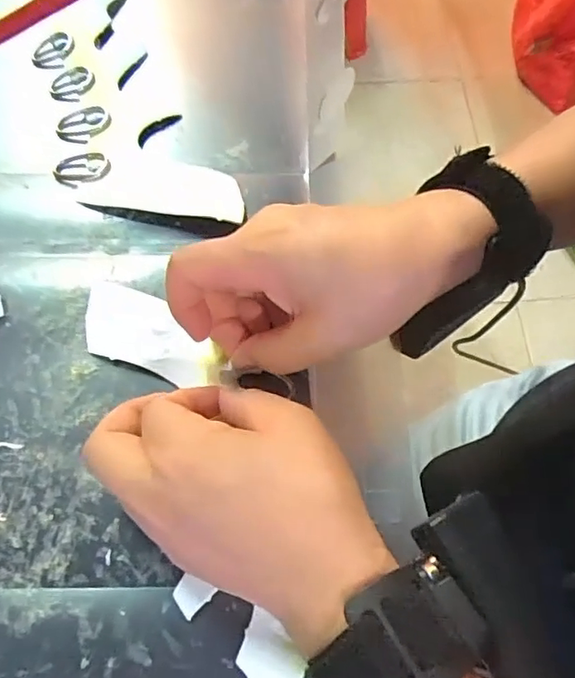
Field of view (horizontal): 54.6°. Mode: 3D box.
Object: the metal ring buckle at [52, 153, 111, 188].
[{"bbox_3d":[-0.118,-0.097,0.320,0.031,0.005,0.024,-16,68,-7],"label":"metal ring buckle"}]

